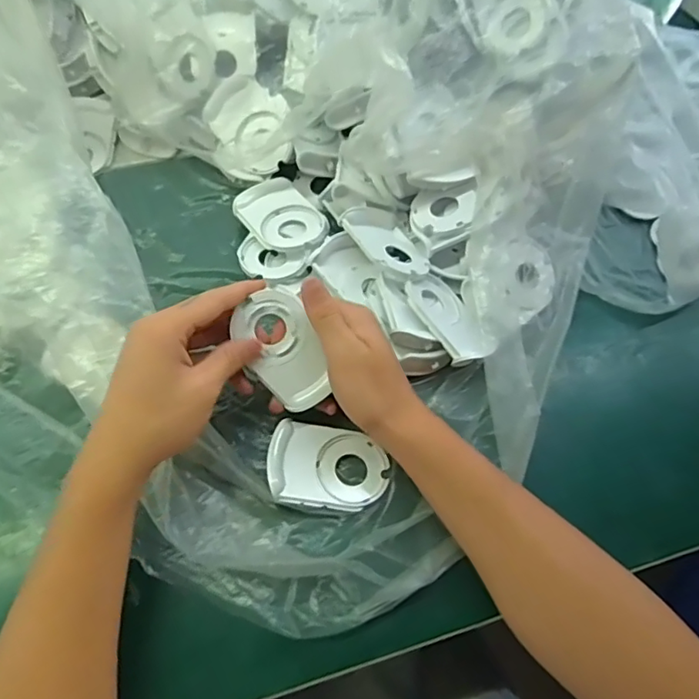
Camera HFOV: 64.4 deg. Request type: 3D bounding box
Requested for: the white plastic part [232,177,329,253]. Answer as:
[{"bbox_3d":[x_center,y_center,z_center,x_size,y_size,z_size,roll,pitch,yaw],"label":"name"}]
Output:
[{"bbox_3d":[-0.058,-0.112,0.468,0.057,0.011,0.080,-29,69,-16],"label":"white plastic part"}]

